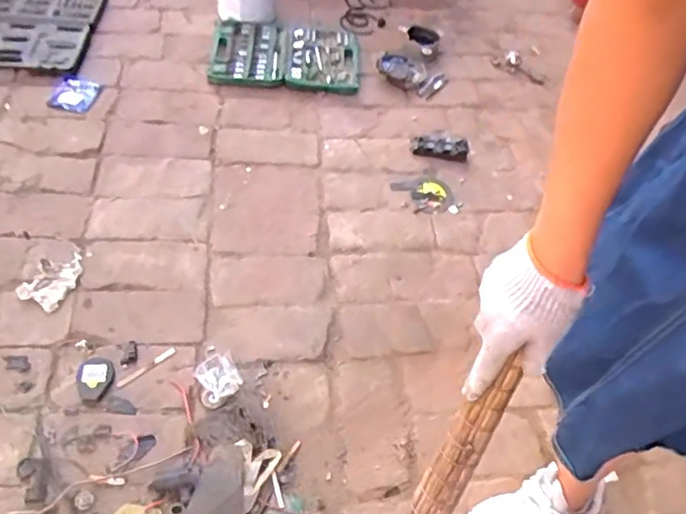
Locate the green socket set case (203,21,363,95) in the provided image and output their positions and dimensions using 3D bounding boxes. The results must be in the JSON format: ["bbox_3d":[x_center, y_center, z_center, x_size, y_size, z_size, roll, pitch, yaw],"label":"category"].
[{"bbox_3d":[-0.154,-0.545,1.569,0.388,0.046,0.266,6,53,-6],"label":"green socket set case"}]

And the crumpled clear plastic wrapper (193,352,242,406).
[{"bbox_3d":[-0.216,0.206,1.027,0.067,0.022,0.078,-20,59,-22],"label":"crumpled clear plastic wrapper"}]

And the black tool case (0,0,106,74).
[{"bbox_3d":[-0.858,-0.639,1.592,0.378,0.035,0.409,5,53,-6],"label":"black tool case"}]

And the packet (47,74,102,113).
[{"bbox_3d":[-0.642,-0.389,1.417,0.093,0.012,0.110,14,53,1],"label":"packet"}]

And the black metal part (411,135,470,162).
[{"bbox_3d":[0.232,-0.261,1.420,0.138,0.016,0.075,9,53,-3],"label":"black metal part"}]

